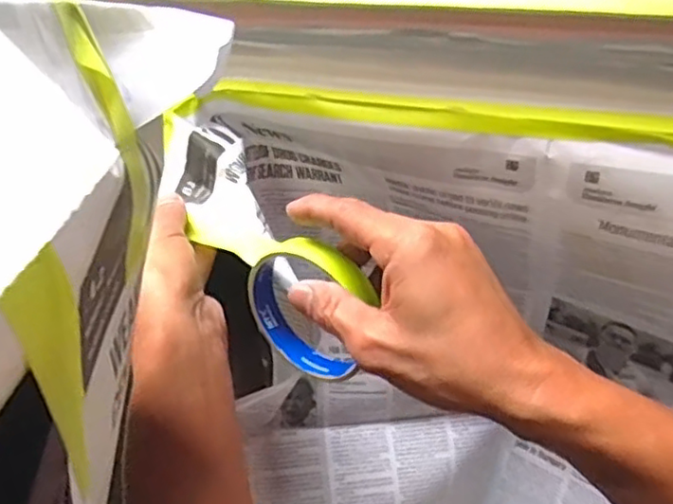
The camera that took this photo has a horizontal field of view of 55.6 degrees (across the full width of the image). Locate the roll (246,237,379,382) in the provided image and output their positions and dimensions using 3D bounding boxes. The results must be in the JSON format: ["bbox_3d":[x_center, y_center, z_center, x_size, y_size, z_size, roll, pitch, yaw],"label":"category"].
[{"bbox_3d":[-0.016,0.034,0.364,0.026,0.083,0.089,-19,31,-41],"label":"roll"}]

